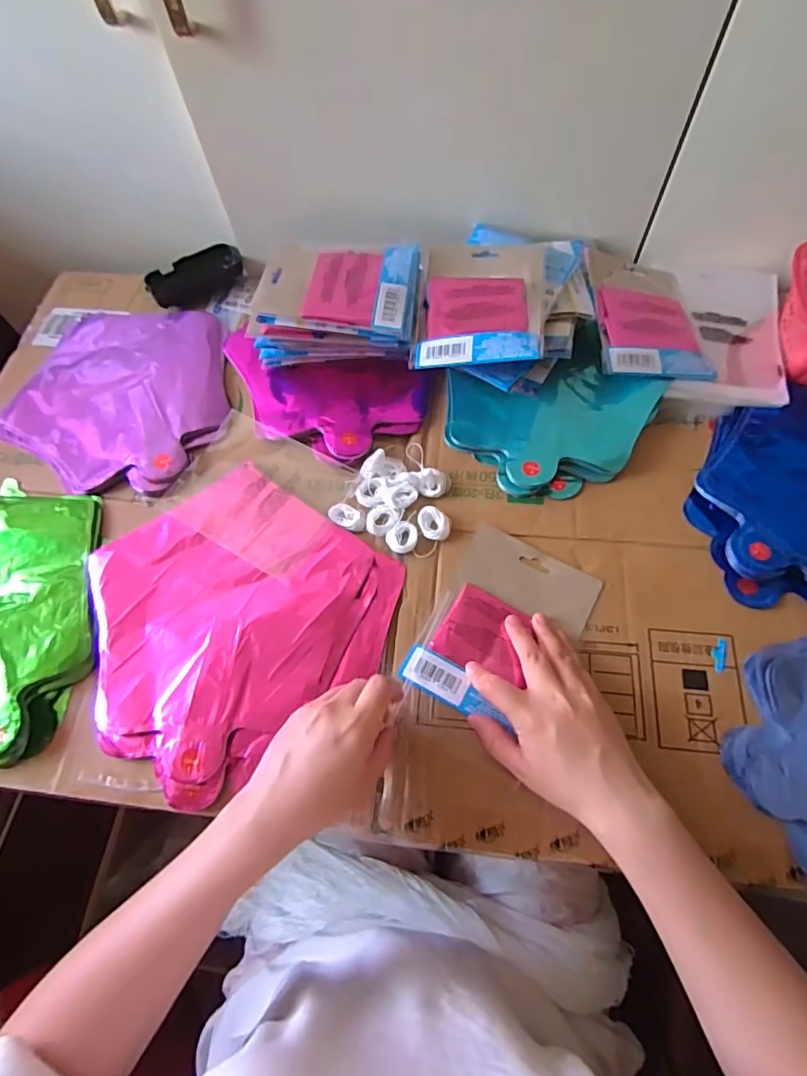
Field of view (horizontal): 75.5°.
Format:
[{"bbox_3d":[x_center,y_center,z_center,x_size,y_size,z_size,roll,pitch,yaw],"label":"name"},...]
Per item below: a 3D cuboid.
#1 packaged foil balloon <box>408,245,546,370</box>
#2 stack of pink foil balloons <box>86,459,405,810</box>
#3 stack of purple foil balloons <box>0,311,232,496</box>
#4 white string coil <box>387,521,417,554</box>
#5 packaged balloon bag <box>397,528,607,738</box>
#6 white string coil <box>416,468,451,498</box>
[{"bbox_3d":[0.074,-0.228,0.499,0.117,0.014,0.149,3,67,12],"label":"packaged foil balloon"},{"bbox_3d":[-0.143,0.056,0.428,0.237,0.016,0.222,-39,70,-13],"label":"stack of pink foil balloons"},{"bbox_3d":[-0.291,-0.154,0.541,0.224,0.026,0.236,3,67,4],"label":"stack of purple foil balloons"},{"bbox_3d":[-0.001,0.000,0.453,0.027,0.007,0.024,-37,70,-12],"label":"white string coil"},{"bbox_3d":[0.082,0.072,0.427,0.110,0.010,0.152,28,71,14],"label":"packaged balloon bag"},{"bbox_3d":[0.028,-0.050,0.473,0.030,0.015,0.024,-4,67,1],"label":"white string coil"}]

